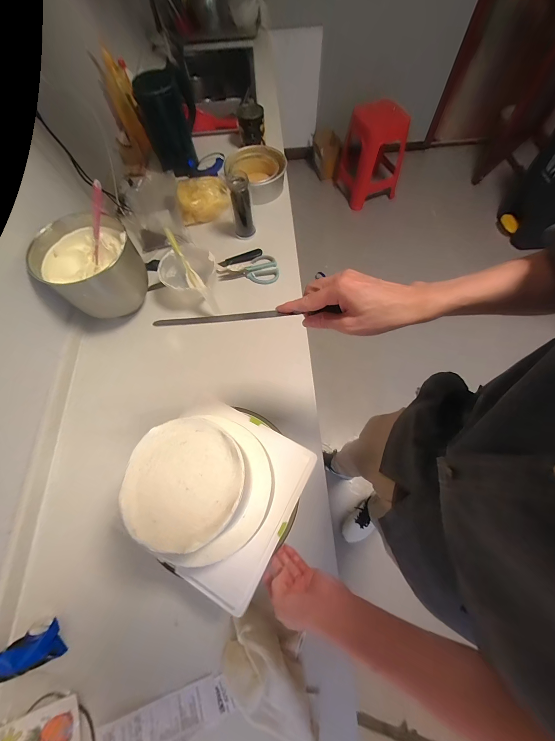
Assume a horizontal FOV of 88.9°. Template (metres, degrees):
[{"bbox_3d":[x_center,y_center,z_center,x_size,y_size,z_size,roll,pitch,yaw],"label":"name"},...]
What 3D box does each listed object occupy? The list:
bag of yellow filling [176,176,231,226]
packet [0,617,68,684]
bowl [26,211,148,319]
[{"bbox_3d":[-0.249,-0.577,0.954,0.170,0.077,0.147,-13,67,-4],"label":"bag of yellow filling"},{"bbox_3d":[-0.457,0.519,0.522,0.097,0.027,0.058,-26,68,-9],"label":"packet"},{"bbox_3d":[-0.471,-0.267,0.729,0.191,0.185,0.204,-1,67,2],"label":"bowl"}]

